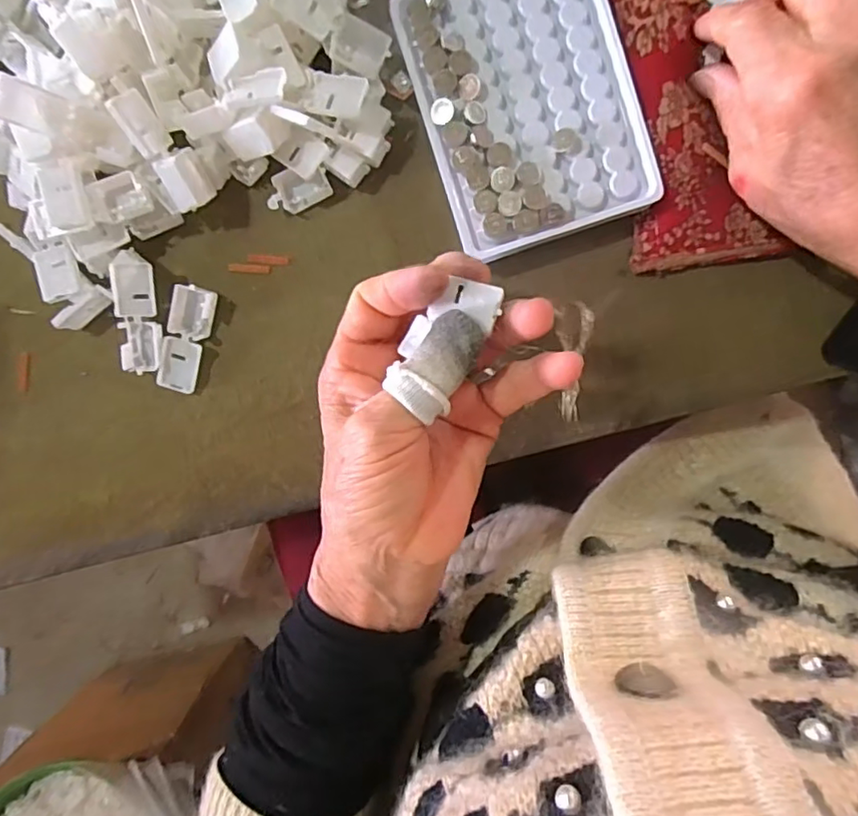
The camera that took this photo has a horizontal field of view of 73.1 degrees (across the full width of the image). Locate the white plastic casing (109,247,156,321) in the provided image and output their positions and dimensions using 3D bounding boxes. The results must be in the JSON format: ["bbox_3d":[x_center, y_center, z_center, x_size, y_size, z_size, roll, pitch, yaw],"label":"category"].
[{"bbox_3d":[-0.154,-0.064,0.301,0.020,0.007,0.035,-2,94,3],"label":"white plastic casing"}]

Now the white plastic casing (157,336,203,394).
[{"bbox_3d":[-0.134,-0.023,0.311,0.021,0.004,0.029,14,100,2],"label":"white plastic casing"}]

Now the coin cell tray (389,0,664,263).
[{"bbox_3d":[0.045,-0.145,0.271,0.094,0.018,0.130,-17,93,4],"label":"coin cell tray"}]

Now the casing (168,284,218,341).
[{"bbox_3d":[-0.125,-0.050,0.307,0.020,0.011,0.027,16,94,2],"label":"casing"}]

